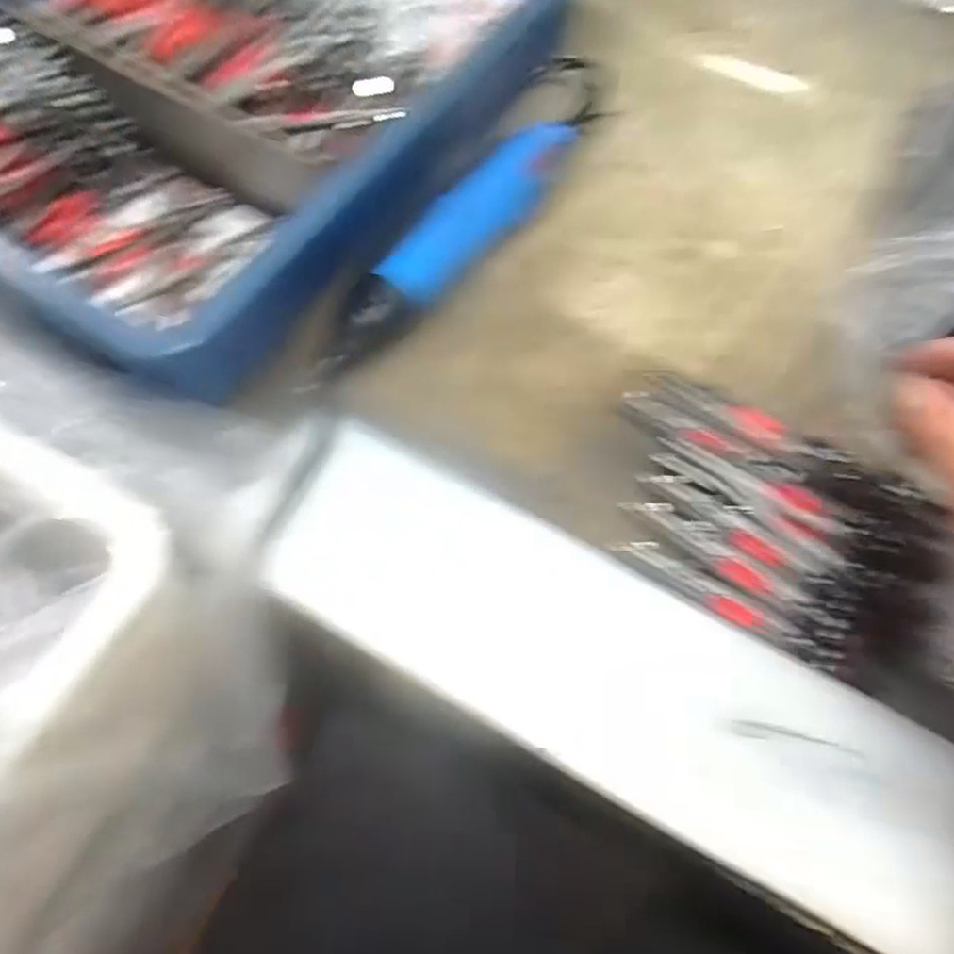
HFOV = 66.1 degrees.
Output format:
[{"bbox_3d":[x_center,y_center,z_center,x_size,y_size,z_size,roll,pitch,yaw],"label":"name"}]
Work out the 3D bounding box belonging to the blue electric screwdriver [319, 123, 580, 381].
[{"bbox_3d":[-0.013,-0.137,0.424,0.035,0.031,0.223,36,67,13],"label":"blue electric screwdriver"}]

